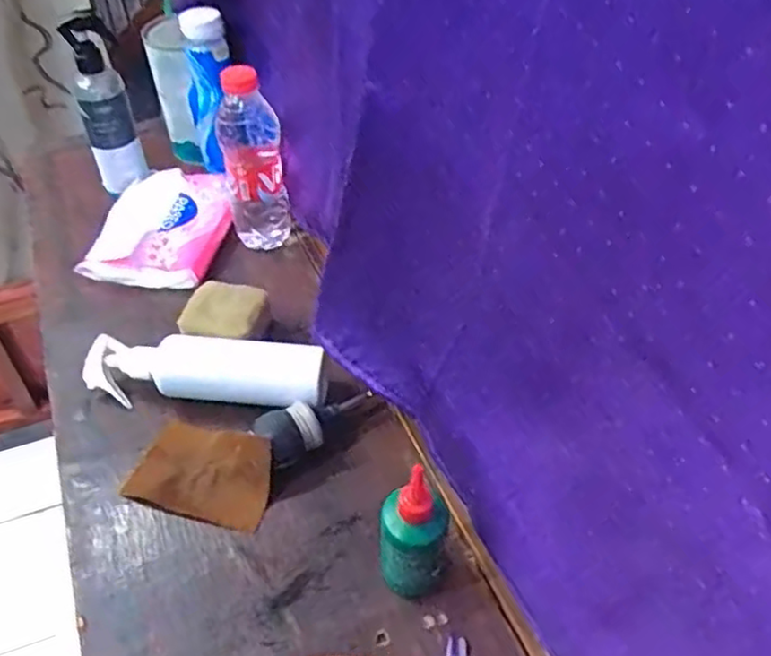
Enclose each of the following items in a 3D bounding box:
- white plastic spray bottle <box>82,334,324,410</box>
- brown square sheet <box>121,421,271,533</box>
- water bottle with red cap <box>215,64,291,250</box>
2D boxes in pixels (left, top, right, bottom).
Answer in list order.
[{"bbox_3d":[-0.145,0.036,0.559,0.192,0.045,0.044,7,46,6],"label":"white plastic spray bottle"},{"bbox_3d":[-0.133,0.100,0.508,0.106,0.034,0.067,14,47,13],"label":"brown square sheet"},{"bbox_3d":[-0.125,-0.156,0.654,0.049,0.180,0.050,-16,48,-16],"label":"water bottle with red cap"}]

